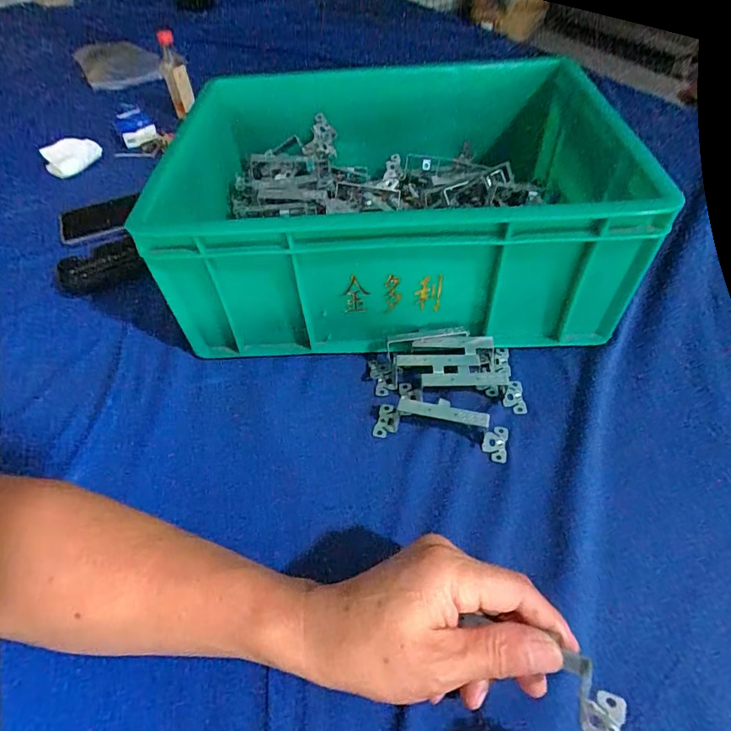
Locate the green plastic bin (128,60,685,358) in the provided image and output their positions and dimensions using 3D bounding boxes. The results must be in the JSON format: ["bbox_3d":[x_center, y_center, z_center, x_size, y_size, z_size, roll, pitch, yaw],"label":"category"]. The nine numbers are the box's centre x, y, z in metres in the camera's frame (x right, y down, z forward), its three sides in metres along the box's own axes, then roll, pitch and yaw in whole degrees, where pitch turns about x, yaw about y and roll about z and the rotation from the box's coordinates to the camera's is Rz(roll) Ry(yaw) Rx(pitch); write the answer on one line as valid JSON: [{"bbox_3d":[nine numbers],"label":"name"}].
[{"bbox_3d":[0.032,-0.176,0.488,0.399,0.158,0.324,-4,49,3],"label":"green plastic bin"}]

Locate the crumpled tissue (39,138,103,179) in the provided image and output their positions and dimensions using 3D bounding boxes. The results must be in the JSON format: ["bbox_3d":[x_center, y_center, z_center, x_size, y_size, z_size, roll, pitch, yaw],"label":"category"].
[{"bbox_3d":[-0.420,-0.299,0.675,0.080,0.037,0.035,-10,50,-4],"label":"crumpled tissue"}]

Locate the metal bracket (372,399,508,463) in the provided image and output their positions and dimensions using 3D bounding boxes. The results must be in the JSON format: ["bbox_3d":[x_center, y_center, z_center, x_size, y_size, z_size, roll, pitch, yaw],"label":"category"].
[{"bbox_3d":[0.060,0.045,0.374,0.104,0.030,0.030,9,51,14],"label":"metal bracket"}]

